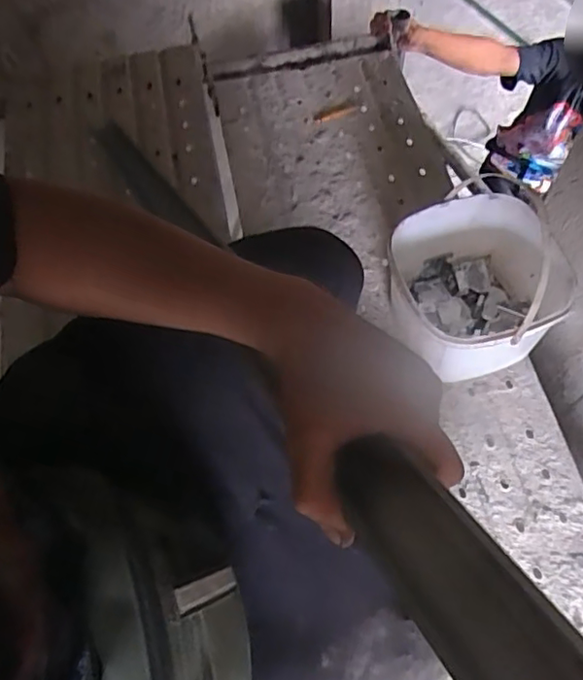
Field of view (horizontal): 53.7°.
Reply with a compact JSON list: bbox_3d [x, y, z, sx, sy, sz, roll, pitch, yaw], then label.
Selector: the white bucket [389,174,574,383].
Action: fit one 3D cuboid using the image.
[{"bbox_3d":[0.273,-0.076,0.875,0.220,0.242,0.239,-1,64,3],"label":"white bucket"}]

